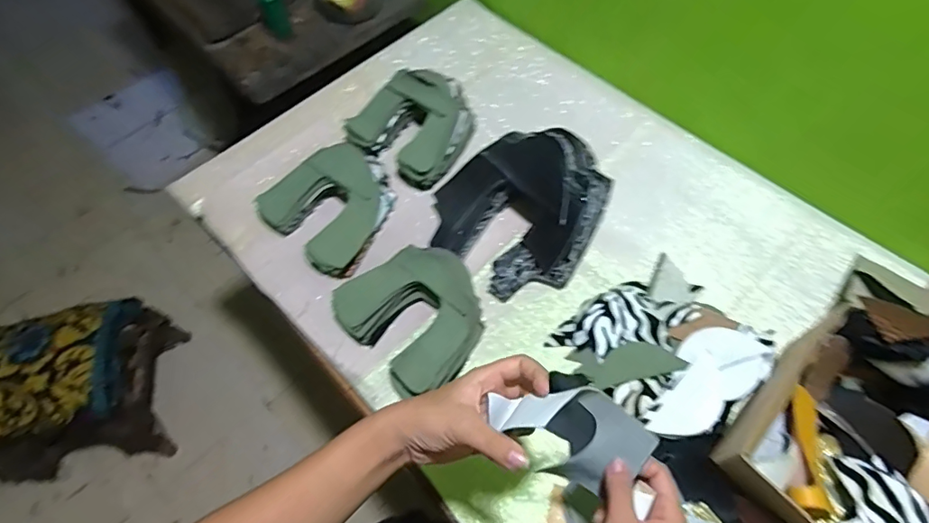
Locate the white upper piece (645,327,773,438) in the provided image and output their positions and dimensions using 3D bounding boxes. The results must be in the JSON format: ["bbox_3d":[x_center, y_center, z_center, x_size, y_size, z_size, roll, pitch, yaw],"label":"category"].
[{"bbox_3d":[0.260,0.130,0.550,0.157,0.020,0.076,-37,65,-17],"label":"white upper piece"}]

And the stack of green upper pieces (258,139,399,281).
[{"bbox_3d":[-0.178,-0.088,0.696,0.171,0.059,0.168,38,69,22],"label":"stack of green upper pieces"}]

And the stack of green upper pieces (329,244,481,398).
[{"bbox_3d":[-0.058,0.056,0.595,0.148,0.050,0.159,-39,66,-18],"label":"stack of green upper pieces"}]

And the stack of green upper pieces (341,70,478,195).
[{"bbox_3d":[-0.074,-0.210,0.747,0.168,0.078,0.157,37,69,21],"label":"stack of green upper pieces"}]

